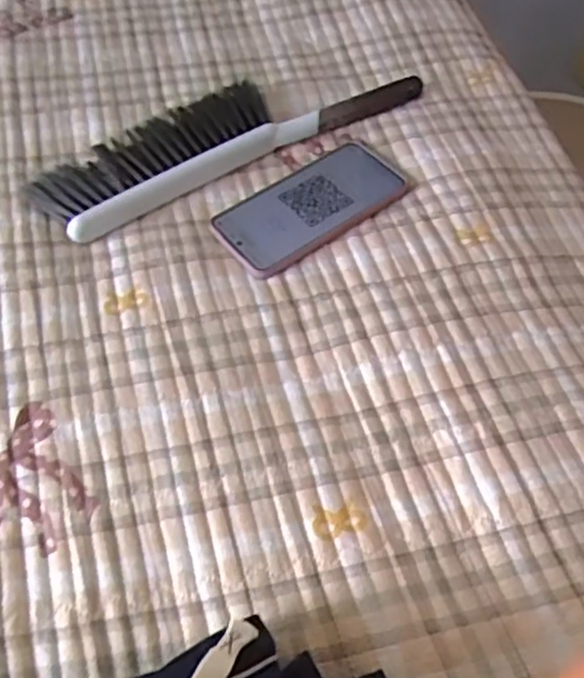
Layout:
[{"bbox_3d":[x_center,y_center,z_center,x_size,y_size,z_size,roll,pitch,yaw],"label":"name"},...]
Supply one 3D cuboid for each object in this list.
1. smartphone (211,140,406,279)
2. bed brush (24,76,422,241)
[{"bbox_3d":[0.017,-0.117,0.565,0.167,0.007,0.077,-33,64,-17],"label":"smartphone"},{"bbox_3d":[-0.064,-0.200,0.602,0.361,0.023,0.103,-28,63,-14],"label":"bed brush"}]

